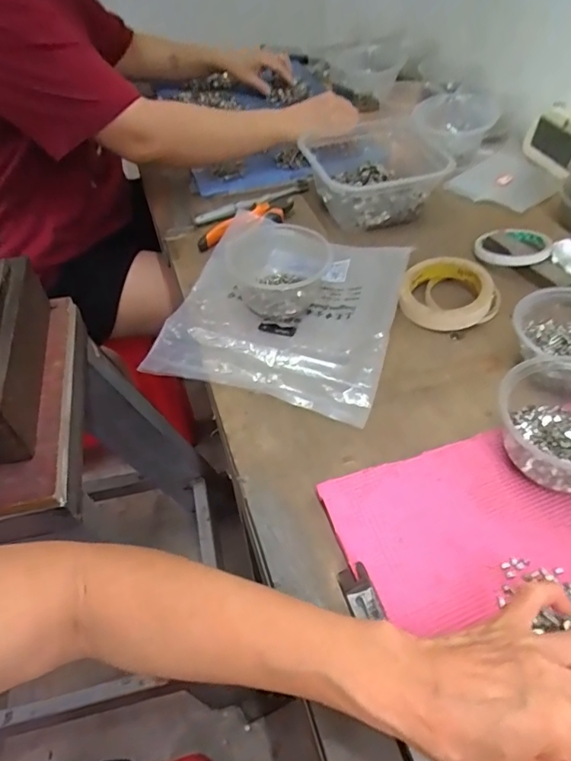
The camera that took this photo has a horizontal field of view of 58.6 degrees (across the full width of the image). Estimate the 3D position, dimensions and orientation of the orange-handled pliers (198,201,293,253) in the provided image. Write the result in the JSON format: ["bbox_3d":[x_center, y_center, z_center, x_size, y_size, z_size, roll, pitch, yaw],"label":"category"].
[{"bbox_3d":[-0.053,-0.210,0.674,0.144,0.024,0.044,-31,54,-21],"label":"orange-handled pliers"}]

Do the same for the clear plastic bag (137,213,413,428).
[{"bbox_3d":[0.004,-0.090,0.564,0.237,0.032,0.258,14,52,16],"label":"clear plastic bag"}]

